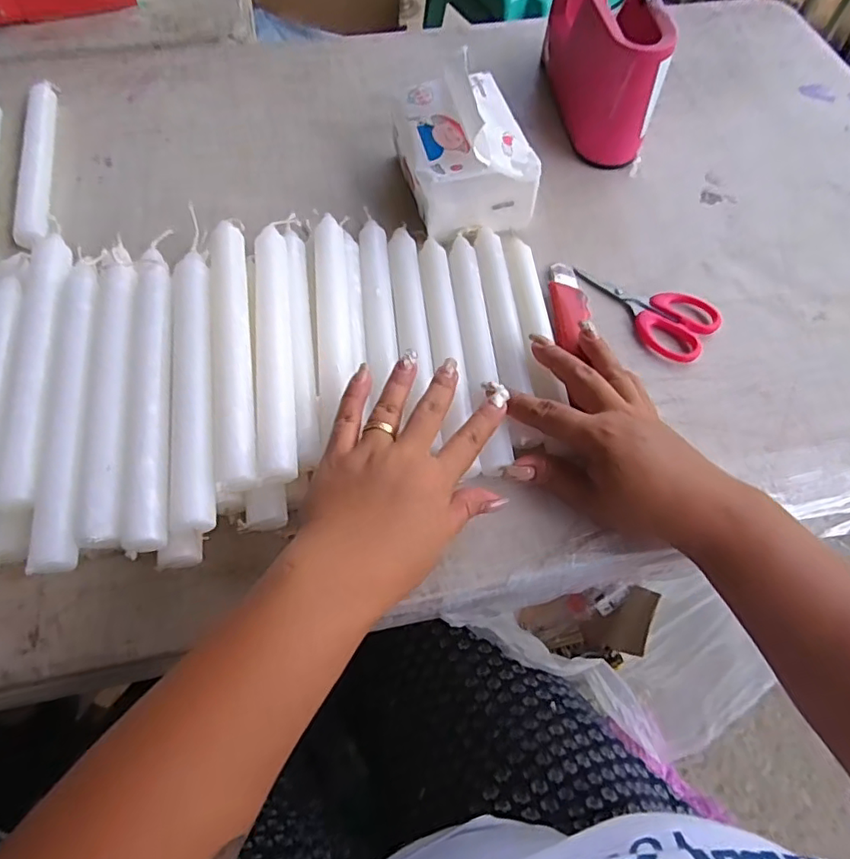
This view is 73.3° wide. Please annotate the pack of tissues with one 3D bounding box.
[{"bbox_3d":[0.027,-0.225,0.467,0.094,0.070,0.127,-15,64,-10],"label":"pack of tissues"}]

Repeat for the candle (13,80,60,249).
[{"bbox_3d":[-0.326,-0.228,0.483,0.023,0.015,0.201,-12,64,-8],"label":"candle"}]

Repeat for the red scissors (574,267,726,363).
[{"bbox_3d":[0.167,-0.096,0.440,0.111,0.010,0.059,38,67,16],"label":"red scissors"}]

